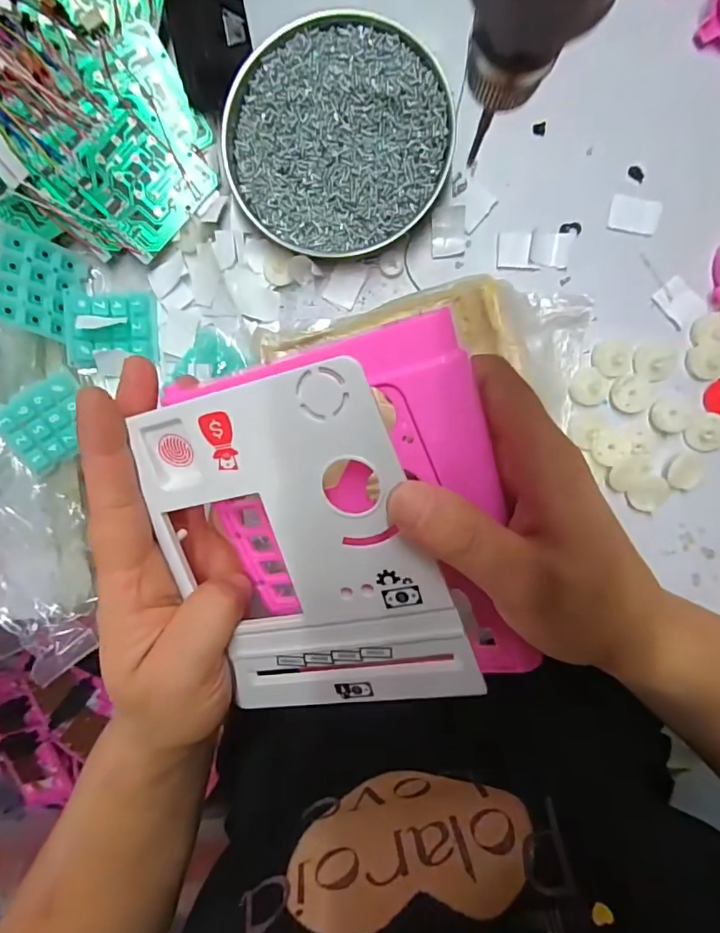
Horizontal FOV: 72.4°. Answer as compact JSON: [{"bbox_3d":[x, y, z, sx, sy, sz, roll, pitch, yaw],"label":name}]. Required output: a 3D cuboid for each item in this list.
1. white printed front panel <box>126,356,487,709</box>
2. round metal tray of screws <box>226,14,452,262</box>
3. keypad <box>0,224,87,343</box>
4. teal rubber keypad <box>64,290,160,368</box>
[{"bbox_3d":[-0.023,0.036,0.193,0.105,0.005,0.140,-12,106,19],"label":"white printed front panel"},{"bbox_3d":[-0.014,-0.198,0.298,0.130,0.016,0.131,1,95,6],"label":"round metal tray of screws"},{"bbox_3d":[-0.201,-0.113,0.308,0.005,0.048,0.058,5,86,36],"label":"keypad"},{"bbox_3d":[-0.164,-0.091,0.324,0.057,0.012,0.050,-2,91,-8],"label":"teal rubber keypad"}]

